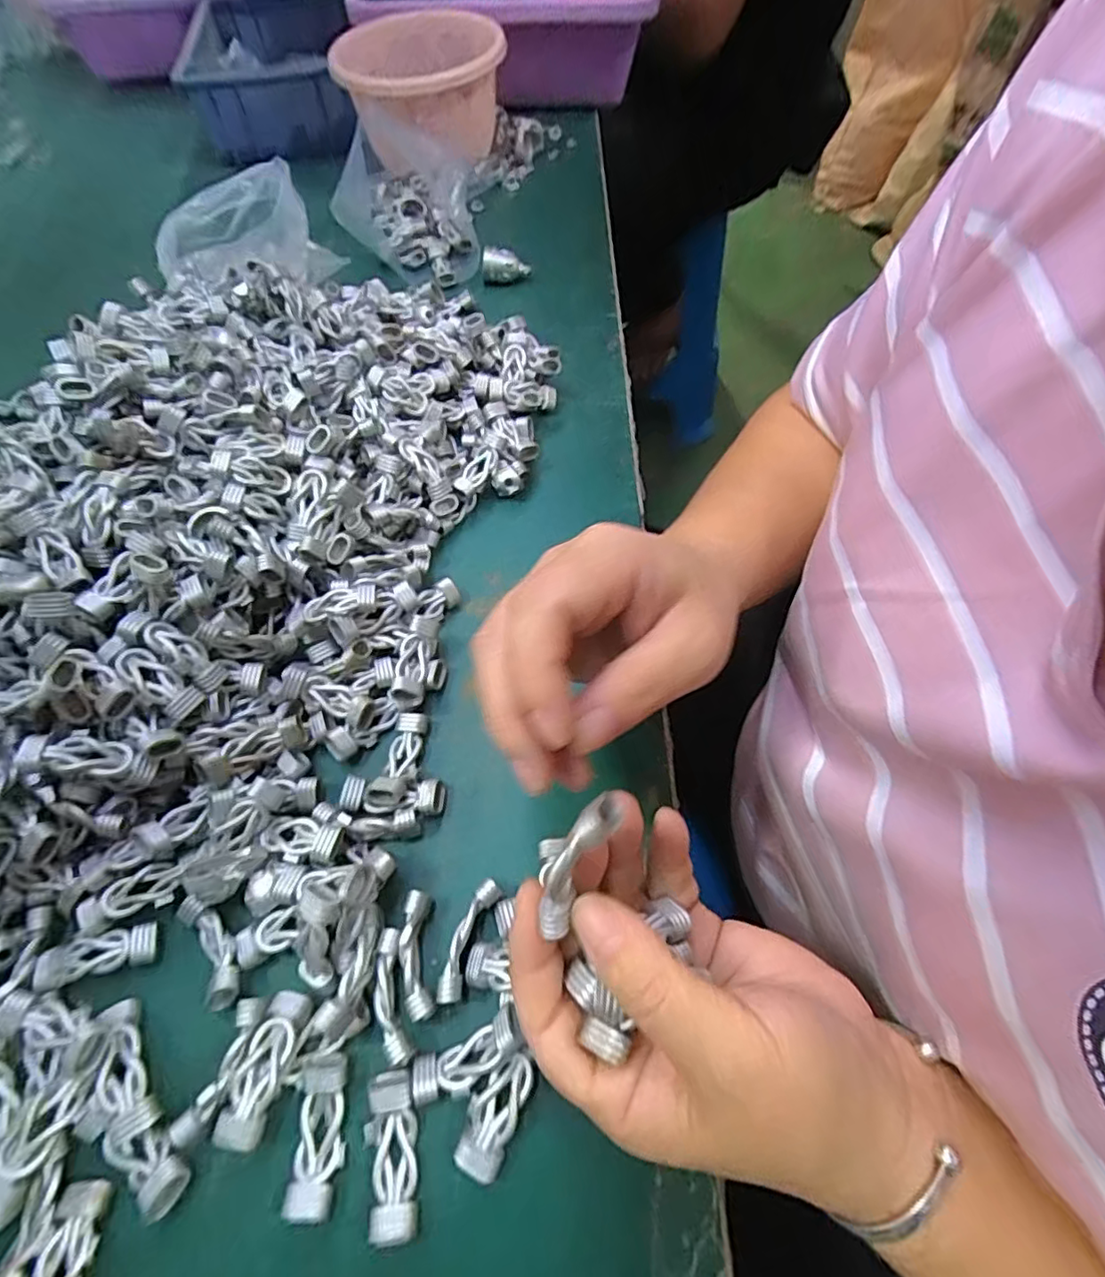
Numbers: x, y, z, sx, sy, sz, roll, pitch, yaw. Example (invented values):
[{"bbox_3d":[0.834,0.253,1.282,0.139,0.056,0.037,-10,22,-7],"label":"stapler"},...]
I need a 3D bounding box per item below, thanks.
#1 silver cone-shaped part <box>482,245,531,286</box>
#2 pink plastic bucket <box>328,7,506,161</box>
[{"bbox_3d":[-0.036,-0.287,0.463,0.036,0.021,0.015,-6,59,-1],"label":"silver cone-shaped part"},{"bbox_3d":[-0.102,-0.434,0.494,0.132,0.078,0.122,-1,59,1],"label":"pink plastic bucket"}]

